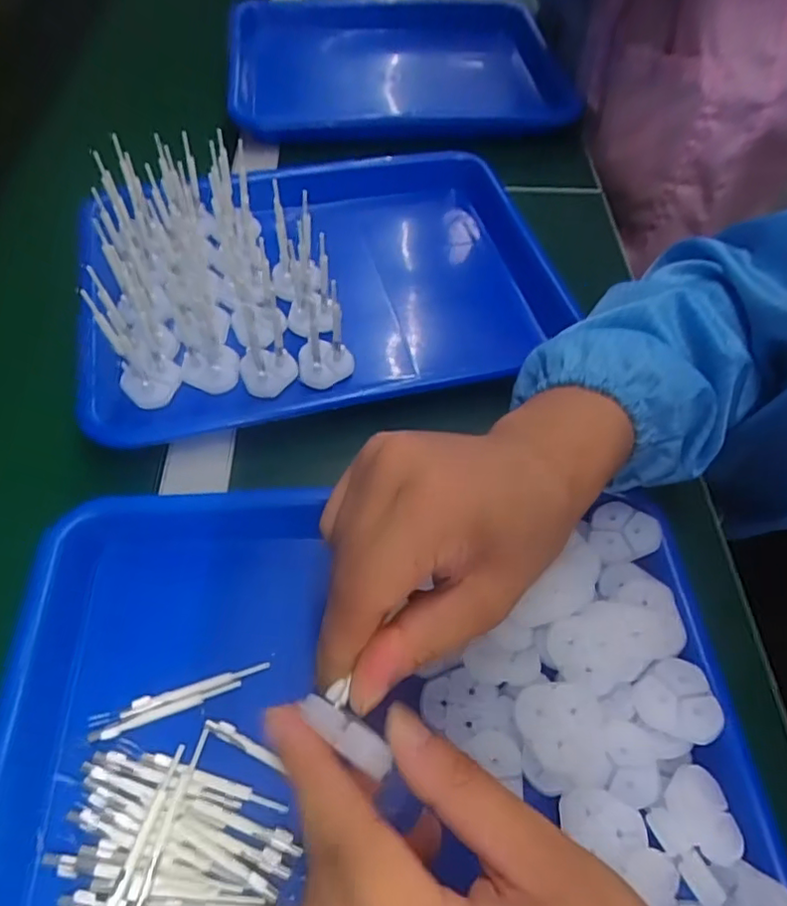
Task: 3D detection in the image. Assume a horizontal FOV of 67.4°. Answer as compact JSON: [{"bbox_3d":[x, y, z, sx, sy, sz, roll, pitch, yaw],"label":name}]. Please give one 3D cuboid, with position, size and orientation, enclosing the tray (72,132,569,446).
[{"bbox_3d":[-0.039,-0.137,0.417,0.342,0.072,0.241,-12,58,-10],"label":"tray"}]

